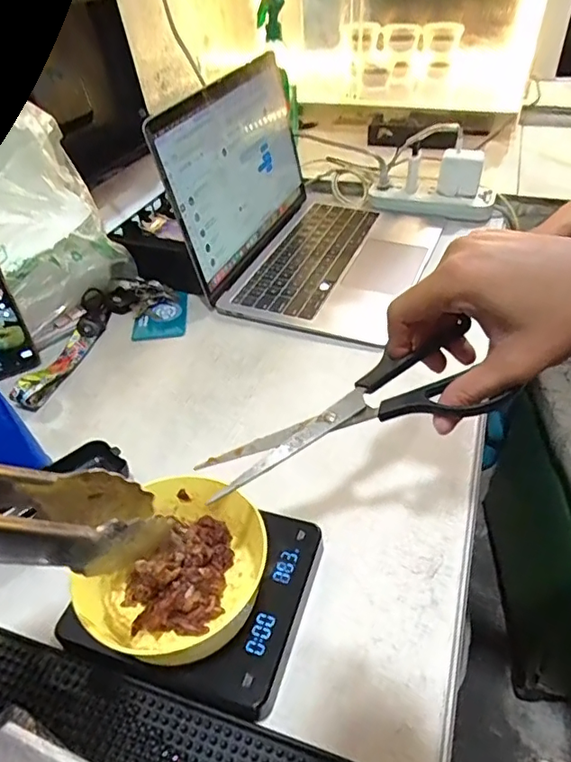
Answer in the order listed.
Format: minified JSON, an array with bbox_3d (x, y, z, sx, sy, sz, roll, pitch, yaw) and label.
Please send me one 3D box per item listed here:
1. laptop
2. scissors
[{"bbox_3d":[0.050,-0.239,0.649,0.253,0.202,0.326,16,47,21],"label":"laptop"},{"bbox_3d":[0.042,0.026,0.318,0.180,0.012,0.066,-27,45,-3],"label":"scissors"}]

